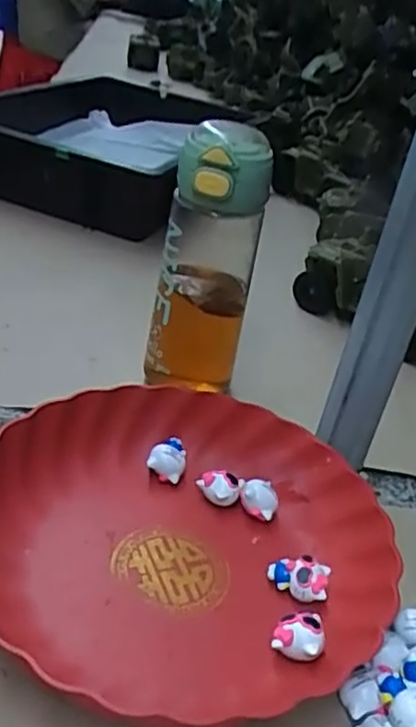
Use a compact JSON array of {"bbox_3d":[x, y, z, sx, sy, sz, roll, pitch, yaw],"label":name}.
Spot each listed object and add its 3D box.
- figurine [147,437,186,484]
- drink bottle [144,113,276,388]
[{"bbox_3d":[-0.028,0.068,0.489,0.023,0.028,0.026,17,32,10],"label":"figurine"},{"bbox_3d":[0.000,-0.074,0.535,0.073,0.198,0.066,11,31,-1],"label":"drink bottle"}]

